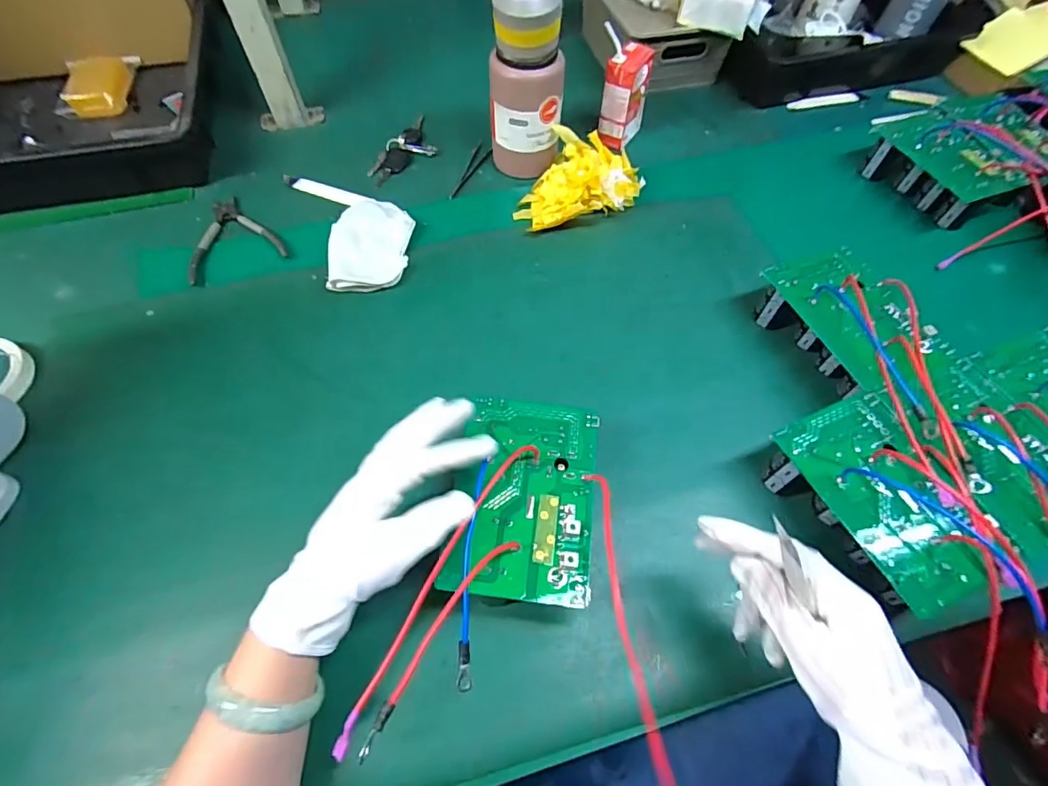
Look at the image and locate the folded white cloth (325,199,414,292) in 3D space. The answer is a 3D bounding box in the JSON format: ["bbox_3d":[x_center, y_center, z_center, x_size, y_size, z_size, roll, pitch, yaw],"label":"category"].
[{"bbox_3d":[-0.179,-0.171,0.571,0.087,0.020,0.125,4,61,1],"label":"folded white cloth"}]

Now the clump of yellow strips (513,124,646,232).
[{"bbox_3d":[0.059,-0.269,0.618,0.147,0.053,0.120,-12,62,-8],"label":"clump of yellow strips"}]

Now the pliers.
[{"bbox_3d":[-0.359,-0.191,0.595,0.106,0.008,0.138,-27,65,-15],"label":"pliers"}]

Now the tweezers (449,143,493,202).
[{"bbox_3d":[-0.070,-0.303,0.675,0.024,0.005,0.121,15,62,7],"label":"tweezers"}]

